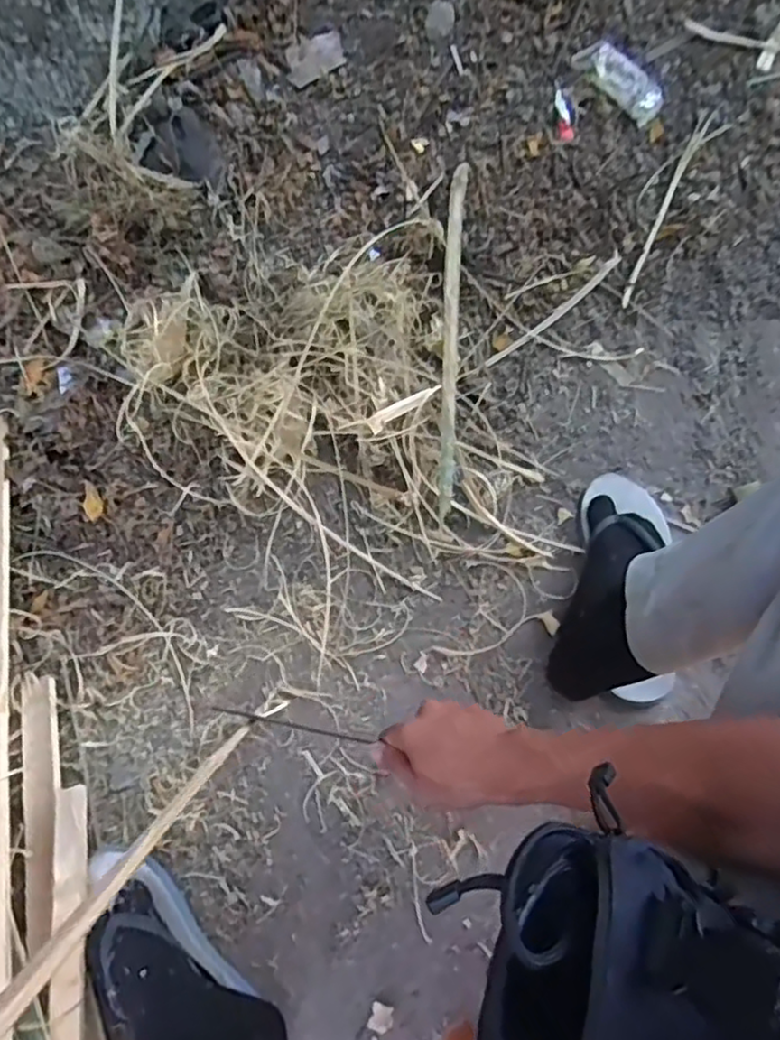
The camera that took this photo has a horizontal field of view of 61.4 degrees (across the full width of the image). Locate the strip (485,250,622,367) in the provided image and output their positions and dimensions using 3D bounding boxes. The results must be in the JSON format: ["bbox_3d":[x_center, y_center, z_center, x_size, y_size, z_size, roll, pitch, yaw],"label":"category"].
[{"bbox_3d":[0.215,-0.269,0.845,0.236,0.011,0.016,-41,79,-11],"label":"strip"}]

